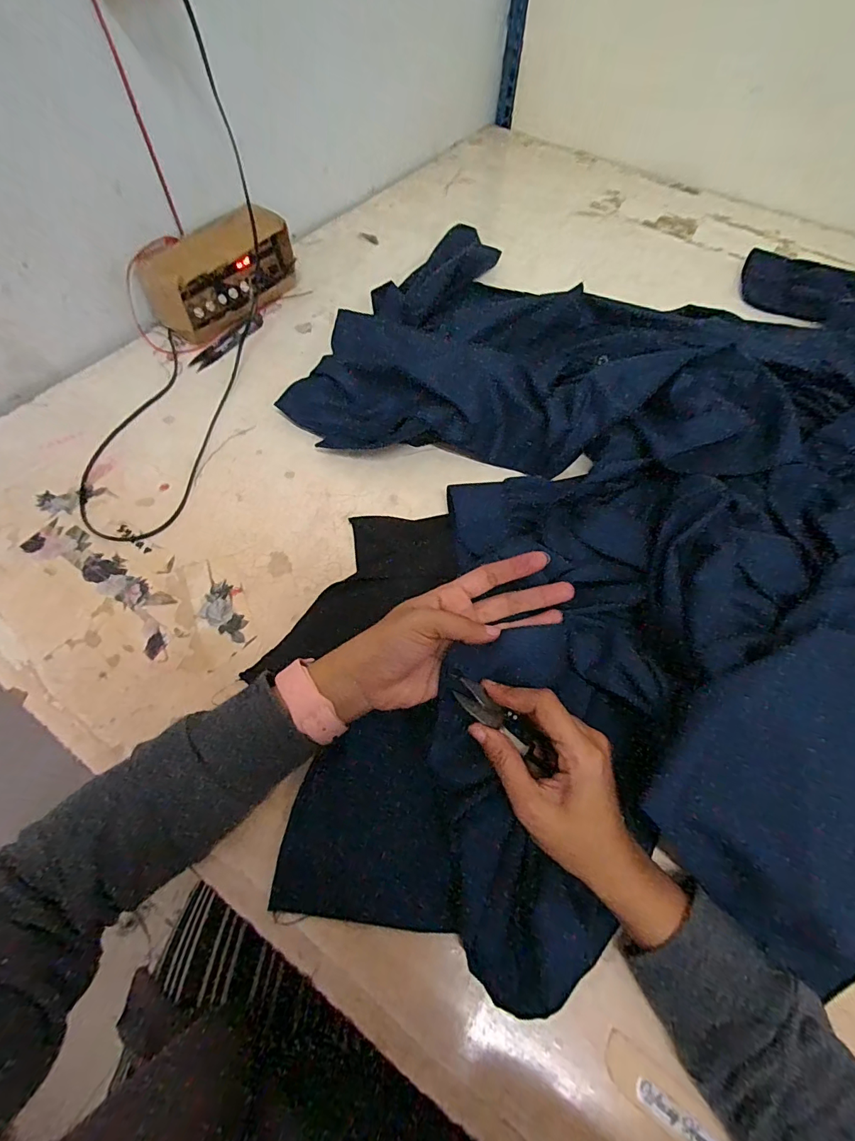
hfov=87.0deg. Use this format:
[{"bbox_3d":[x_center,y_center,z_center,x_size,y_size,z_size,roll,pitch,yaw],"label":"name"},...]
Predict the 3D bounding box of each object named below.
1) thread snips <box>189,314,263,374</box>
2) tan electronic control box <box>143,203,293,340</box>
[{"bbox_3d":[-0.246,-0.285,0.559,0.024,0.007,0.113,35,66,16],"label":"thread snips"},{"bbox_3d":[-0.256,-0.375,0.566,0.077,0.084,0.184,32,66,14],"label":"tan electronic control box"}]

